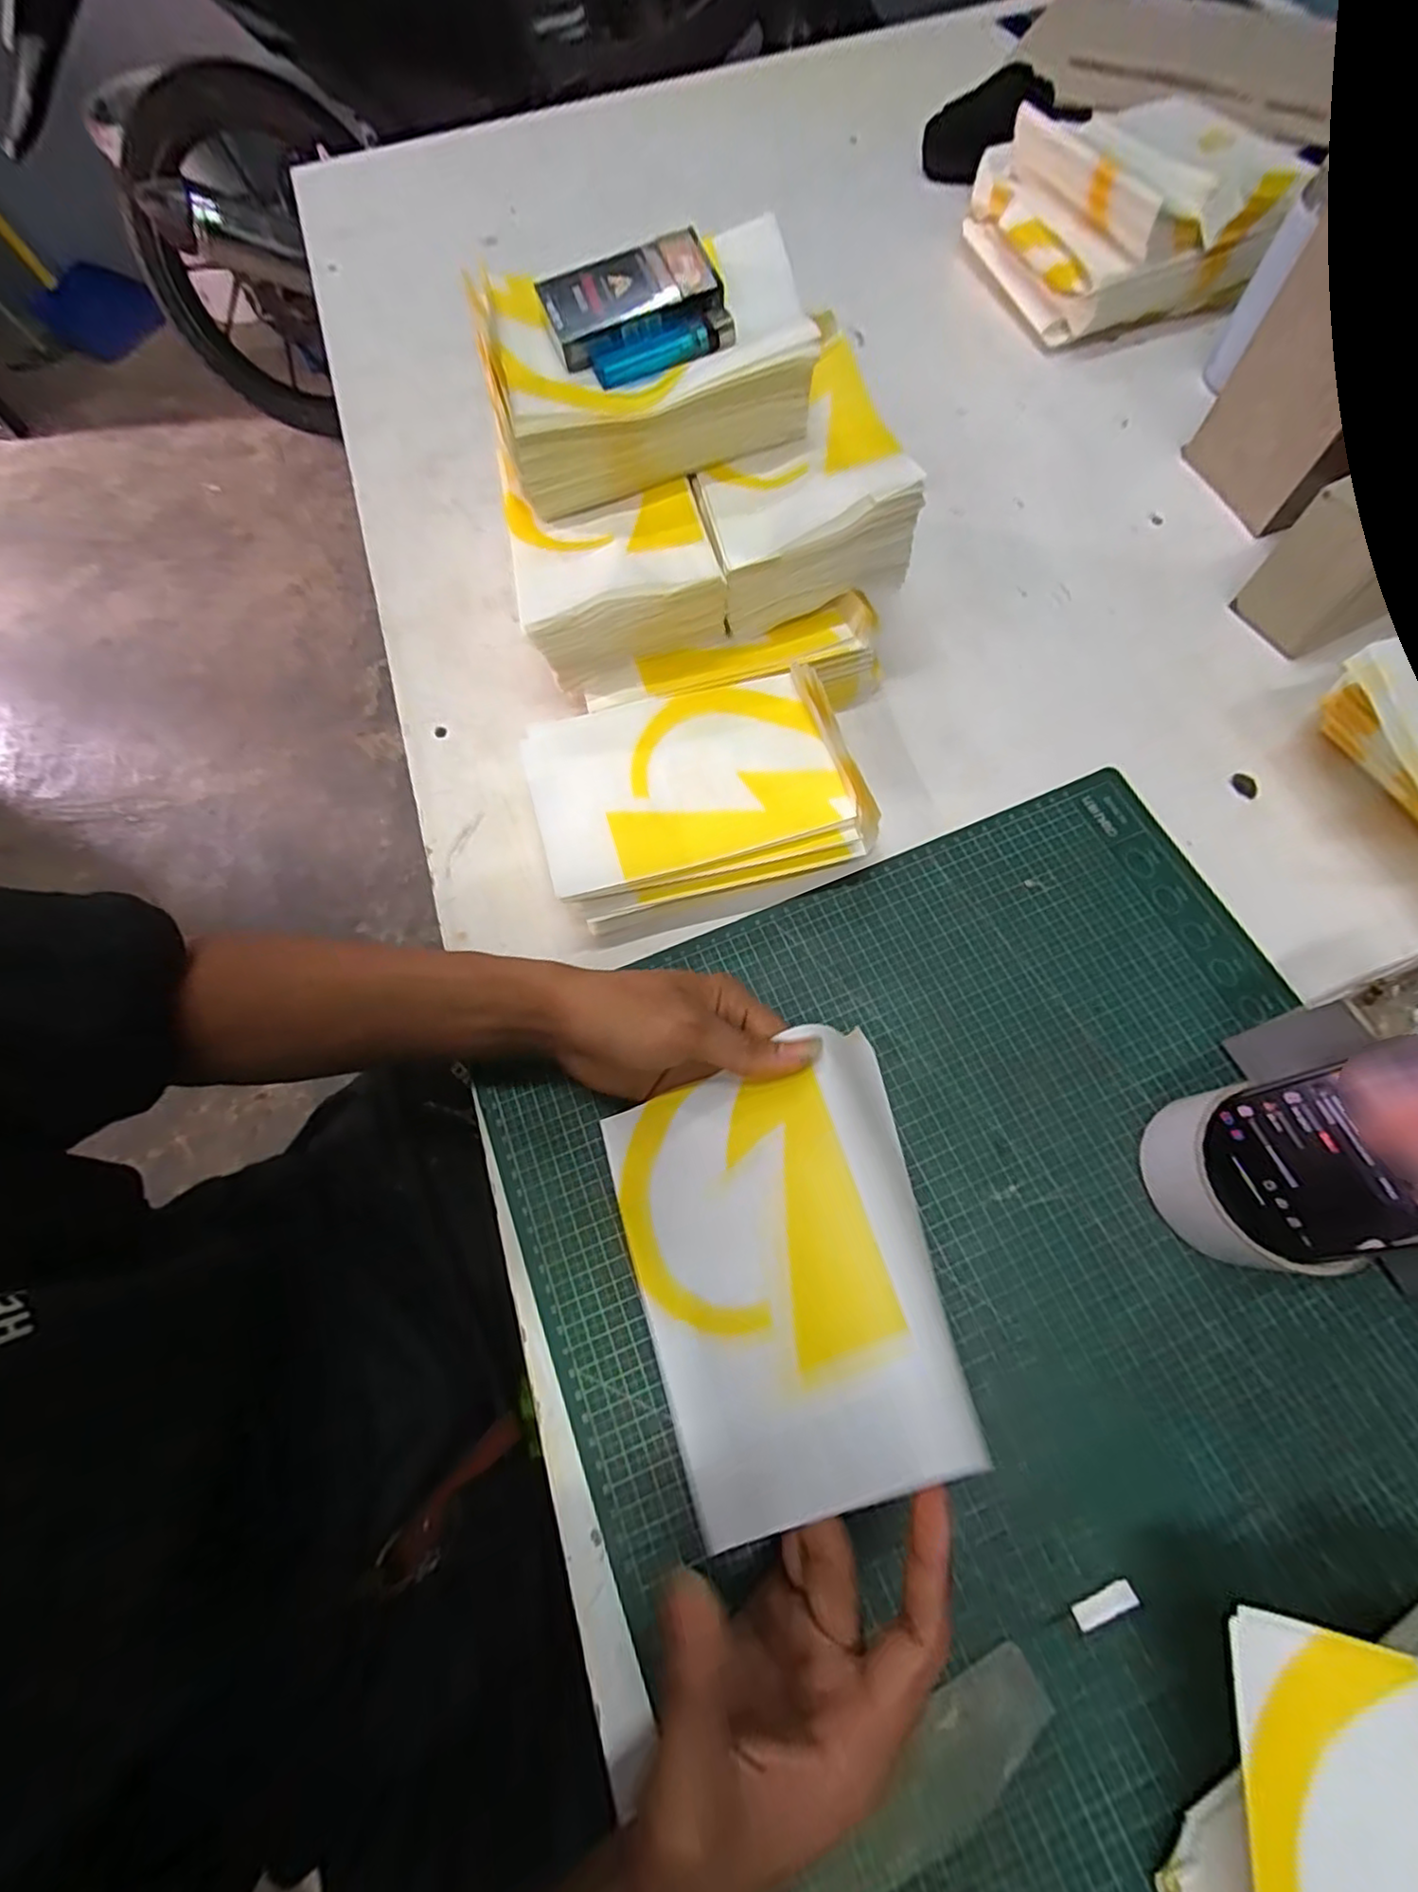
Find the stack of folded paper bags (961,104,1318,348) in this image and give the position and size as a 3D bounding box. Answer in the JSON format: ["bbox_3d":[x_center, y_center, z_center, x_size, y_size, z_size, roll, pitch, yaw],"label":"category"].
[{"bbox_3d":[0.366,-0.656,0.590,0.202,0.091,0.214,-17,69,-5],"label":"stack of folded paper bags"}]

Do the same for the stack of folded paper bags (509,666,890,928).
[{"bbox_3d":[-0.008,-0.089,0.407,0.183,0.054,0.126,-15,69,-4],"label":"stack of folded paper bags"}]

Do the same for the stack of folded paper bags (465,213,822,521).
[{"bbox_3d":[-0.036,-0.343,0.396,0.184,0.072,0.113,-13,69,-2],"label":"stack of folded paper bags"}]

